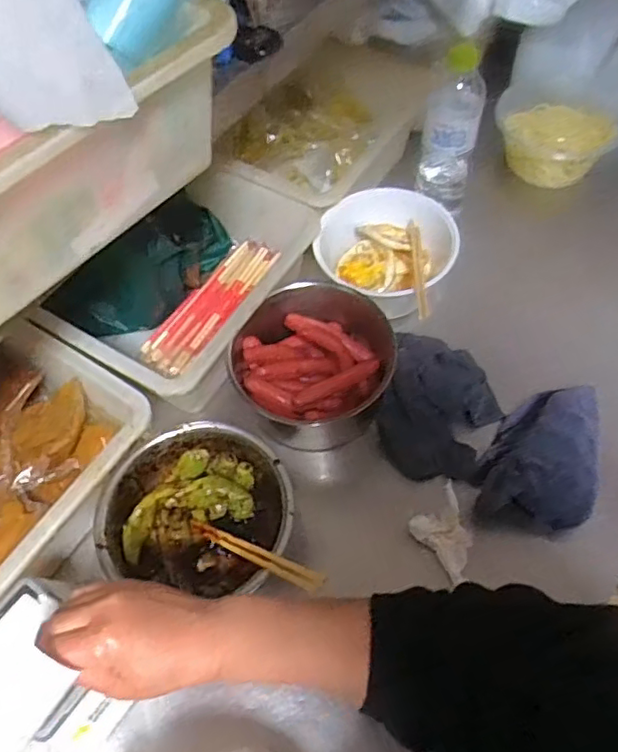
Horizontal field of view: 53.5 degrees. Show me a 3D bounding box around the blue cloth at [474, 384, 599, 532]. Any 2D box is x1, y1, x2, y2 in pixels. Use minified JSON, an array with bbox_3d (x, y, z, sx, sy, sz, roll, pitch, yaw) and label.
[{"bbox_3d":[0.238,0.070,0.622,0.110,0.048,0.166,13,61,11],"label":"blue cloth"}]

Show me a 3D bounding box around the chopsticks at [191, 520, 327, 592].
[{"bbox_3d":[-0.054,0.162,0.565,0.171,0.010,0.017,10,56,42],"label":"chopsticks"}]

